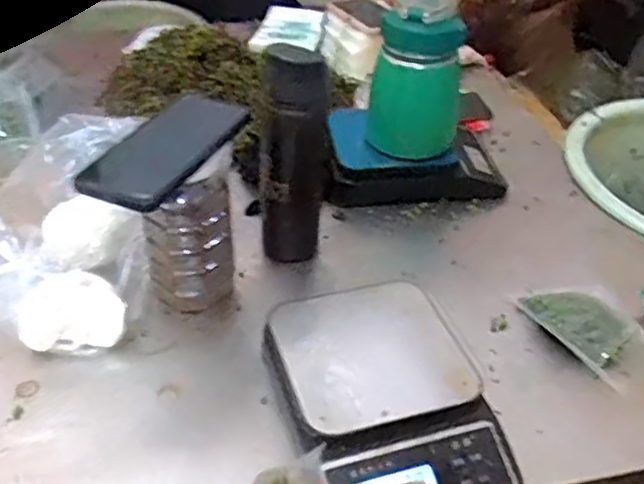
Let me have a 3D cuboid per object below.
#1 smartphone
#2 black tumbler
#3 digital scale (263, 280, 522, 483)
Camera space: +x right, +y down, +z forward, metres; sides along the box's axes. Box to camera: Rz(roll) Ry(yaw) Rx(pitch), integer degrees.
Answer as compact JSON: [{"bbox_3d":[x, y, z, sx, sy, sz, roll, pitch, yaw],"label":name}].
[{"bbox_3d":[-0.128,-0.082,0.560,0.075,0.013,0.149,23,51,18],"label":"smartphone"},{"bbox_3d":[-0.028,-0.078,0.674,0.063,0.229,0.073,3,39,1],"label":"black tumbler"},{"bbox_3d":[0.045,0.127,0.548,0.159,0.060,0.200,-7,39,-11],"label":"digital scale"}]

